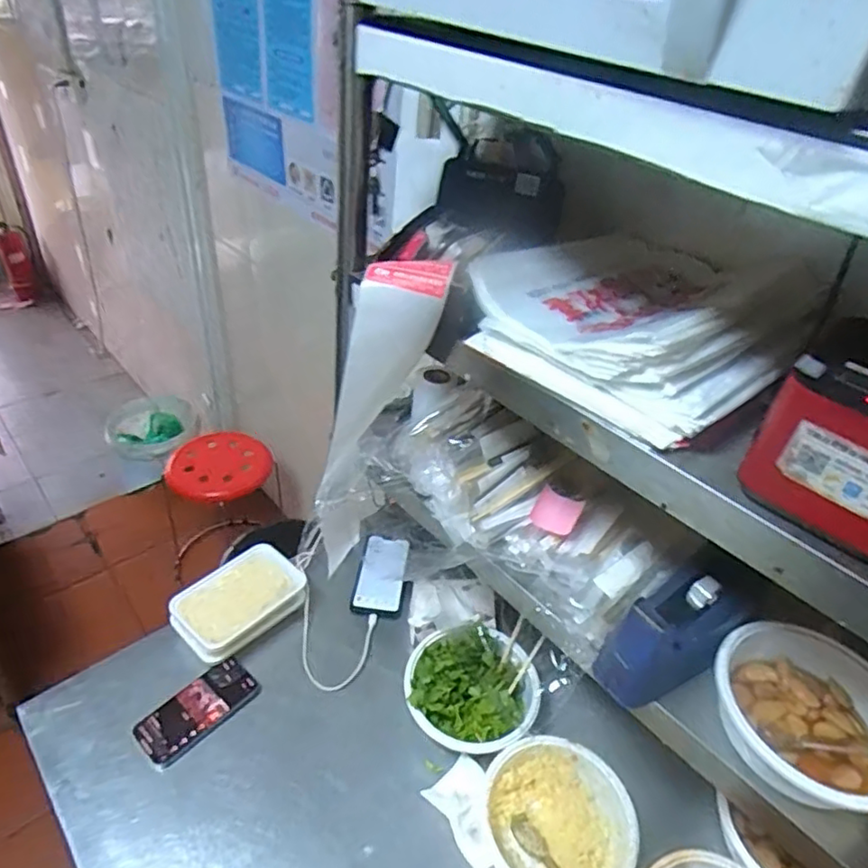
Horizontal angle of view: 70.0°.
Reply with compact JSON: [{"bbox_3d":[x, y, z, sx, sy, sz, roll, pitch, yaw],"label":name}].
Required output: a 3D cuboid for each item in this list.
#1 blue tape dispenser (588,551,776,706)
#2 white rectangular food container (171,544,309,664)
[{"bbox_3d":[0.242,0.184,0.604,0.178,0.100,0.080,-29,46,-19],"label":"blue tape dispenser"},{"bbox_3d":[-0.281,0.248,0.901,0.177,0.063,0.115,-28,47,-37],"label":"white rectangular food container"}]

